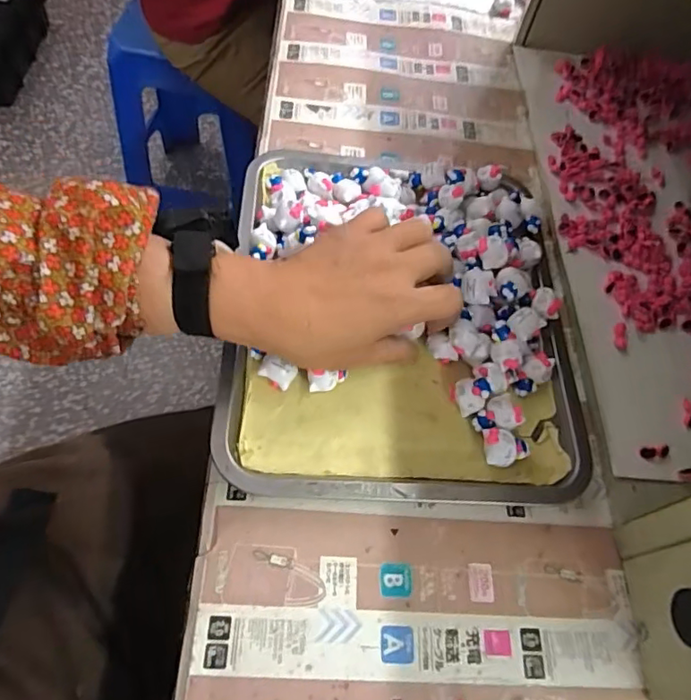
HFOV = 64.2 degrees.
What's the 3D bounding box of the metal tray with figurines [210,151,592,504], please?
[{"bbox_3d":[0.045,-0.039,0.429,0.257,0.055,0.307,1,61,-1],"label":"metal tray with figurines"}]

